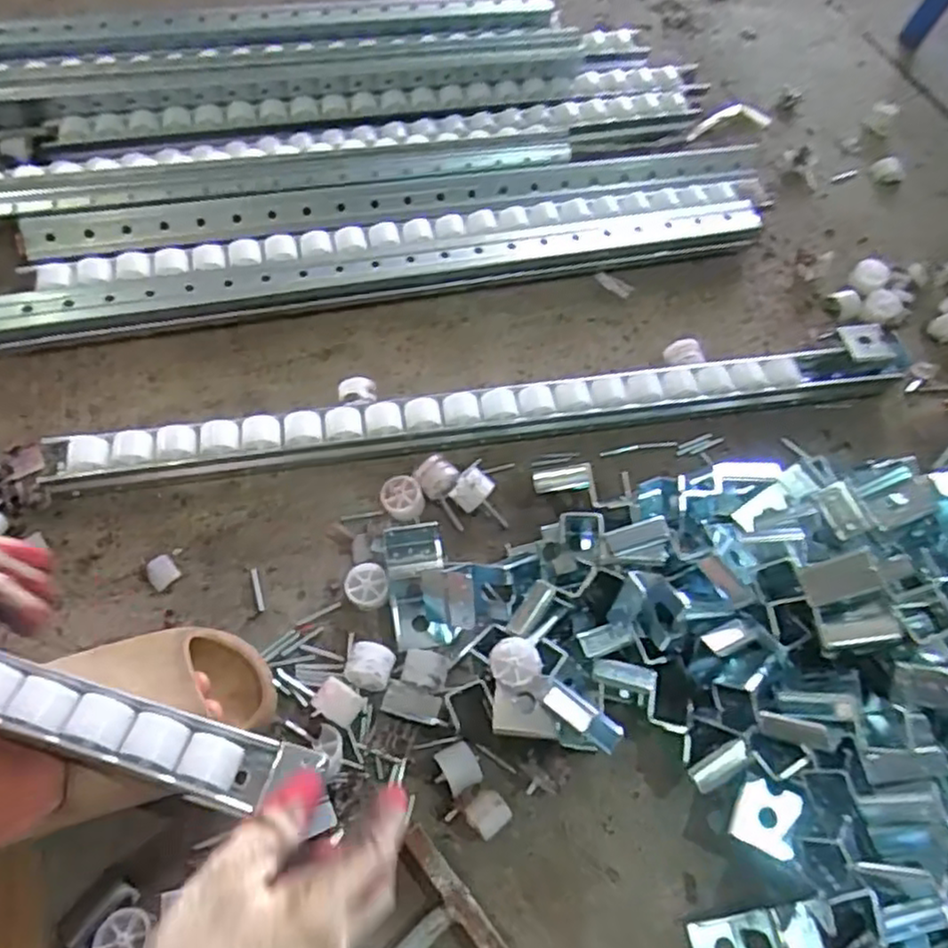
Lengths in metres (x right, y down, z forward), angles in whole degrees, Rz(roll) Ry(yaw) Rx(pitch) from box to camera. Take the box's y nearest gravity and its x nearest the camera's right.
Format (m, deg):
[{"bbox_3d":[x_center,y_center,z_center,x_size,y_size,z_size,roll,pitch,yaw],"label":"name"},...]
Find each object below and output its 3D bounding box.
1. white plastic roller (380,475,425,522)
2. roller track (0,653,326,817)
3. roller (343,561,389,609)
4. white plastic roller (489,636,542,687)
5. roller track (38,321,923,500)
[{"bbox_3d":[-0.063,0.024,0.626,0.033,0.028,0.036,1,61,-2],"label":"white plastic roller"},{"bbox_3d":[-0.225,0.160,0.438,0.248,0.038,0.046,20,61,-7],"label":"roller track"},{"bbox_3d":[-0.089,0.094,0.586,0.034,0.023,0.036,1,61,-2],"label":"roller"},{"bbox_3d":[0.030,0.142,0.522,0.036,0.037,0.036,2,62,-5],"label":"white plastic roller"},{"bbox_3d":[0.037,-0.061,0.668,0.834,0.043,0.057,-8,62,-9],"label":"roller track"}]

